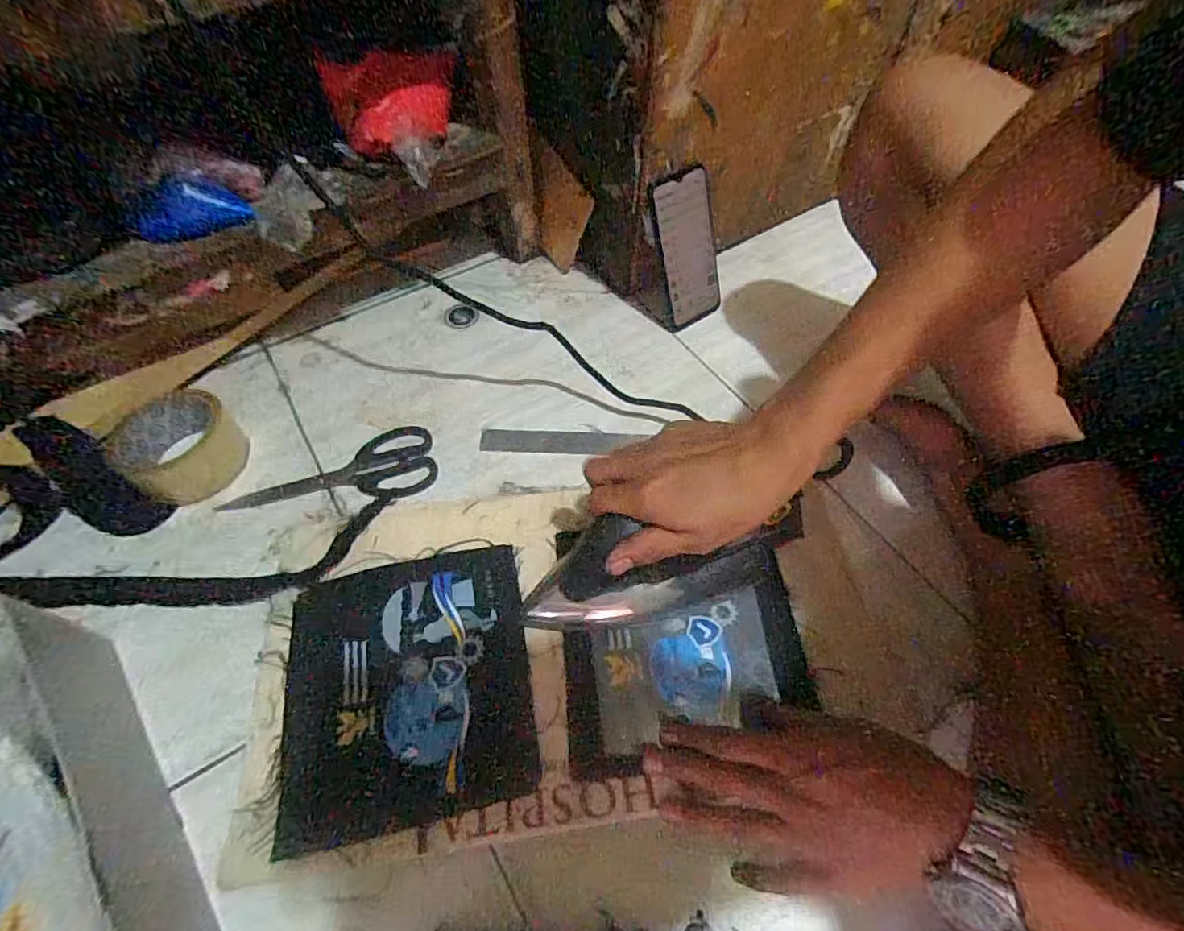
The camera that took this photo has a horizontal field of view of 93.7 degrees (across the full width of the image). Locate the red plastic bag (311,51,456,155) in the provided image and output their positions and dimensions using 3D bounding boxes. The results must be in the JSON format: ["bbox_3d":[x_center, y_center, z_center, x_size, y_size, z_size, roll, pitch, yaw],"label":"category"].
[{"bbox_3d":[-0.184,-0.350,0.525,0.123,0.076,0.033,-30,62,-19],"label":"red plastic bag"}]

